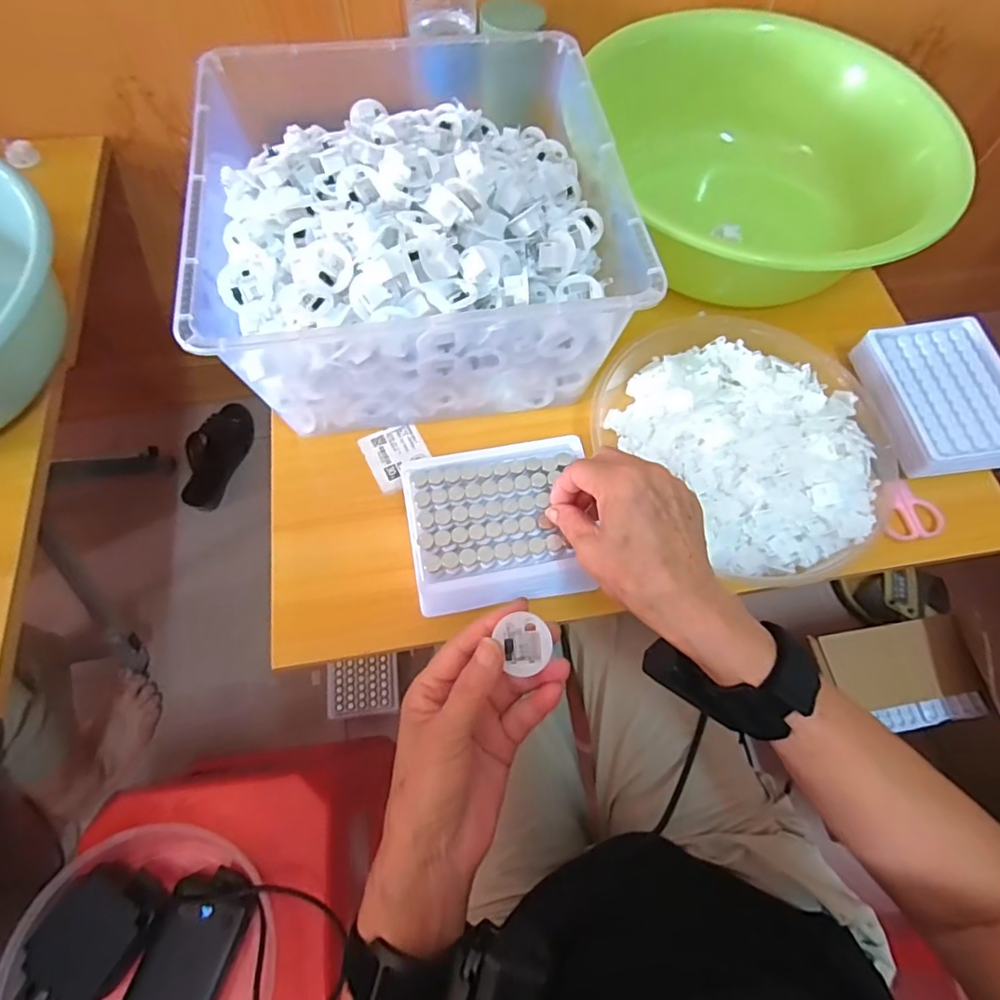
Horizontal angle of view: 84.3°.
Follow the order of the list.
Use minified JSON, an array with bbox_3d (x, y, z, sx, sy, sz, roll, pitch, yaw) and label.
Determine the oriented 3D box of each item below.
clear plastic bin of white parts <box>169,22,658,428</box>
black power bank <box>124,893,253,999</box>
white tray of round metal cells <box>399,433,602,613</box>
[{"bbox_3d":[-0.069,-0.225,0.454,0.299,0.137,0.309,-8,67,-5],"label":"clear plastic bin of white parts"},{"bbox_3d":[-0.279,0.420,0.473,0.069,0.023,0.149,17,67,5],"label":"black power bank"},{"bbox_3d":[0.000,0.014,0.376,0.120,0.012,0.111,-9,67,-6],"label":"white tray of round metal cells"}]

